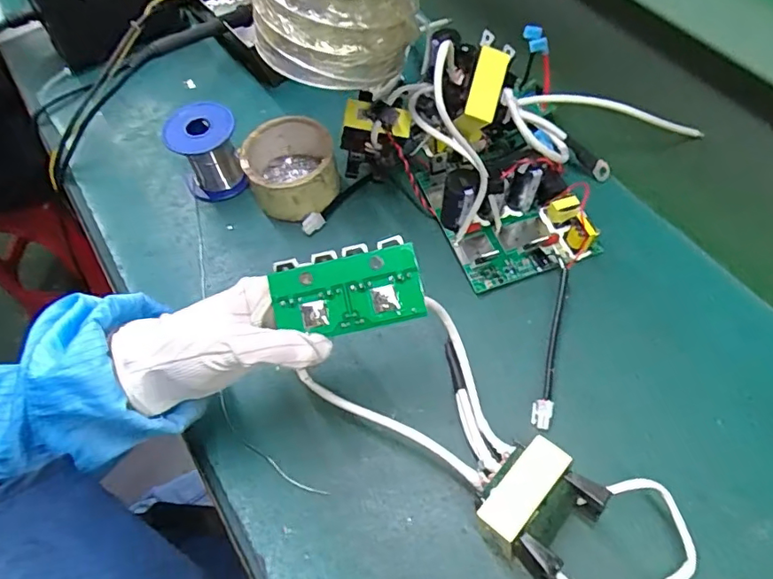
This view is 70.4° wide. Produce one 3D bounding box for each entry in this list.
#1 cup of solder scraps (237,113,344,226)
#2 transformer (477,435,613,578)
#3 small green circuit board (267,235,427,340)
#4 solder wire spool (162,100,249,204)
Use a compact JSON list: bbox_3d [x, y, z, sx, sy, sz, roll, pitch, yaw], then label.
[{"bbox_3d":[-0.089,-0.115,0.514,0.080,0.054,0.086,-2,60,3],"label":"cup of solder scraps"},{"bbox_3d":[0.094,0.137,0.345,0.060,0.057,0.062,40,70,23],"label":"transformer"},{"bbox_3d":[-0.024,0.001,0.333,0.089,0.008,0.051,-12,91,3],"label":"small green circuit board"},{"bbox_3d":[-0.172,-0.134,0.525,0.062,0.068,0.068,-2,60,3],"label":"solder wire spool"}]

